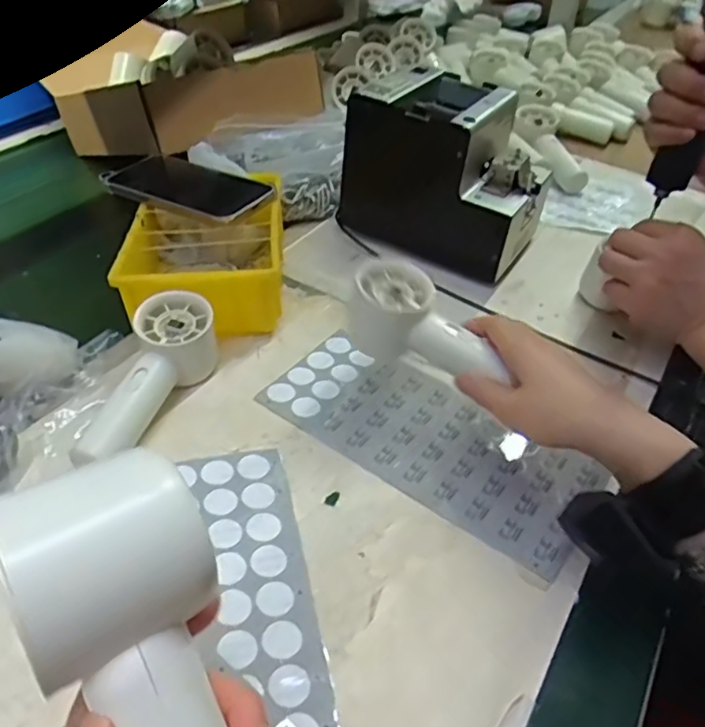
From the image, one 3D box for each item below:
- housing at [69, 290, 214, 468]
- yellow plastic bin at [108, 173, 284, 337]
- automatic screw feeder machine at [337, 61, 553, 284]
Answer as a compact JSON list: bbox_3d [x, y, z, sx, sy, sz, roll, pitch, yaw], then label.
[{"bbox_3d":[-0.143,0.014,0.454,0.058,0.055,0.144,9,42,4],"label":"housing"},{"bbox_3d":[-0.130,-0.103,0.571,0.135,0.059,0.180,-3,41,-7],"label":"yellow plastic bin"},{"bbox_3d":[0.100,-0.196,0.637,0.184,0.144,0.132,23,45,19],"label":"automatic screw feeder machine"}]

